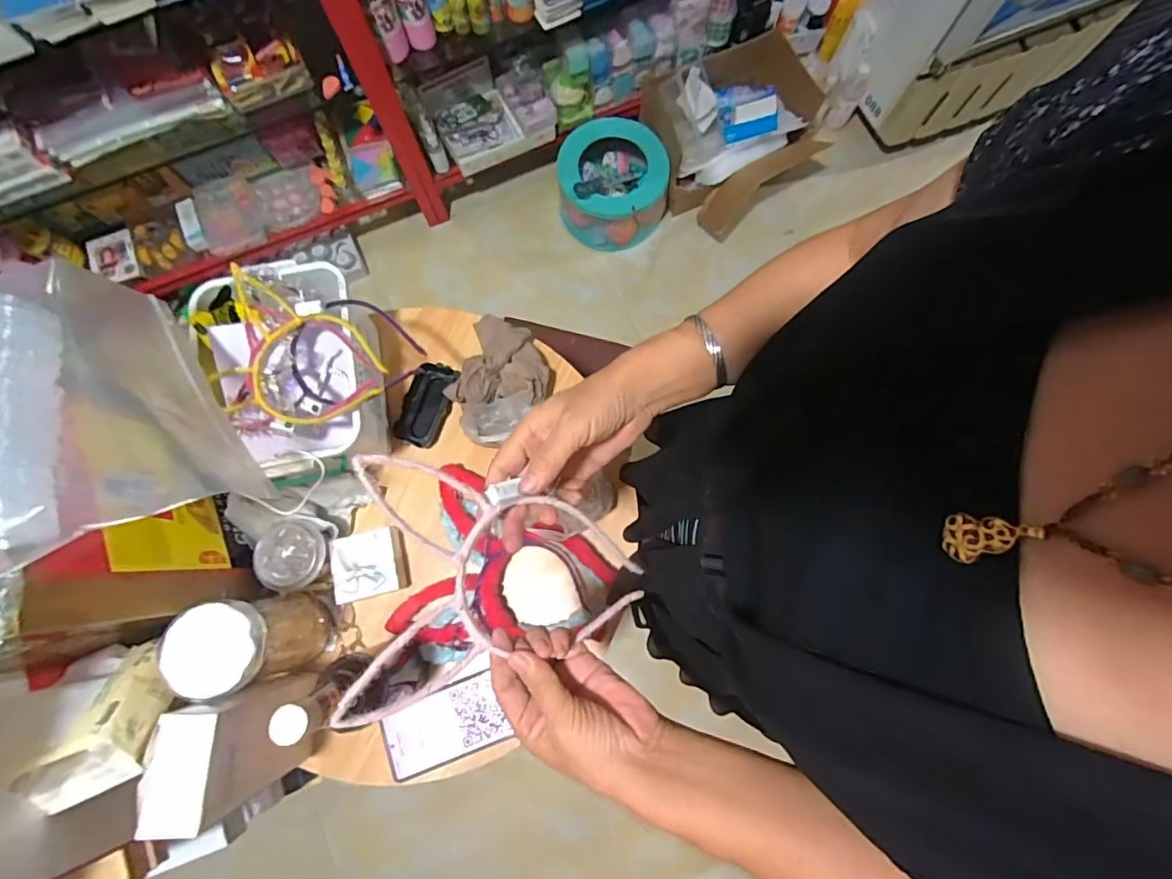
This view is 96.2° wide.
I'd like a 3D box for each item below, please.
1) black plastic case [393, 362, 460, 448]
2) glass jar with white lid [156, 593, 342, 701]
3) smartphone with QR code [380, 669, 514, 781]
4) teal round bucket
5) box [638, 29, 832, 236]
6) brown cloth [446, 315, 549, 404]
[{"bbox_3d":[-0.206,-0.045,0.684,0.053,0.025,0.110,20,78,5],"label":"black plastic case"},{"bbox_3d":[-0.345,0.211,0.554,0.082,0.156,0.083,0,77,1],"label":"glass jar with white lid"},{"bbox_3d":[-0.164,0.327,0.602,0.137,0.012,0.073,-21,77,-4],"label":"smartphone with QR code"},{"bbox_3d":[0.074,-0.697,1.439,0.287,0.181,0.269,0,77,1],"label":"teal round bucket"},{"bbox_3d":[0.413,-0.814,1.419,0.443,0.230,0.360,-27,78,-6],"label":"box"},{"bbox_3d":[-0.104,-0.096,0.671,0.125,0.058,0.133,16,77,4],"label":"brown cloth"}]

